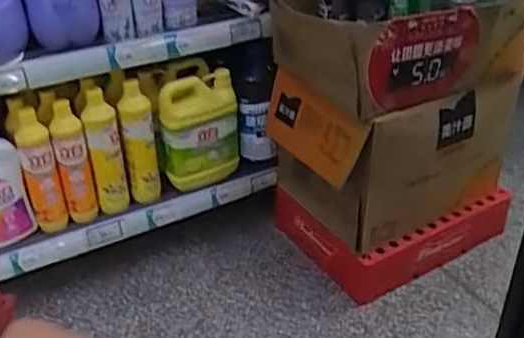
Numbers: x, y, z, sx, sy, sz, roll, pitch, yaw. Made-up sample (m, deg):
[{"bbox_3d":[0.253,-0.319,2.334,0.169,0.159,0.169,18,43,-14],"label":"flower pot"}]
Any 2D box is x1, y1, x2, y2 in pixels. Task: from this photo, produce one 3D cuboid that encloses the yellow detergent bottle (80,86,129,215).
[{"bbox_3d":[-0.282,-0.026,1.112,0.060,0.226,0.043,-11,35,-14],"label":"yellow detergent bottle"}]

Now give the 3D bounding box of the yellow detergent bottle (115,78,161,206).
[{"bbox_3d":[-0.225,-0.048,1.131,0.057,0.218,0.047,-6,34,-8],"label":"yellow detergent bottle"}]

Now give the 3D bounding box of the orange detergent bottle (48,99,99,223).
[{"bbox_3d":[-0.333,-0.005,1.098,0.054,0.217,0.049,-11,34,-14],"label":"orange detergent bottle"}]

